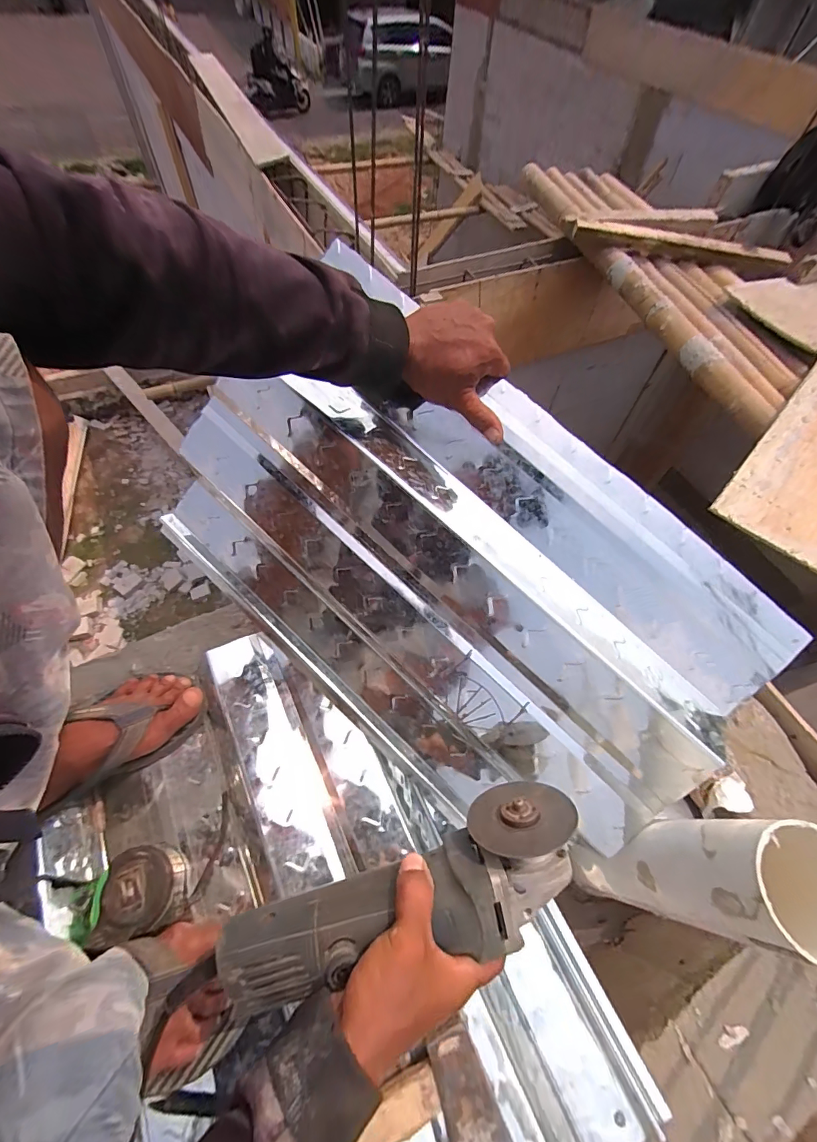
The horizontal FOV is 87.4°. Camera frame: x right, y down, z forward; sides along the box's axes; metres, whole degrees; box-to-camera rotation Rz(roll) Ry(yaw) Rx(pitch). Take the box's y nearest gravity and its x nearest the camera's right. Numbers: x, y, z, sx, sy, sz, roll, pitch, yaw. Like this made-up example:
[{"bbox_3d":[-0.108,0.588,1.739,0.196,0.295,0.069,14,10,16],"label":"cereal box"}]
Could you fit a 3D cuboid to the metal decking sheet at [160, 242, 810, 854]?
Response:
[{"bbox_3d":[0.029,0.009,0.437,0.575,0.065,0.376,43,104,6],"label":"metal decking sheet"}]

